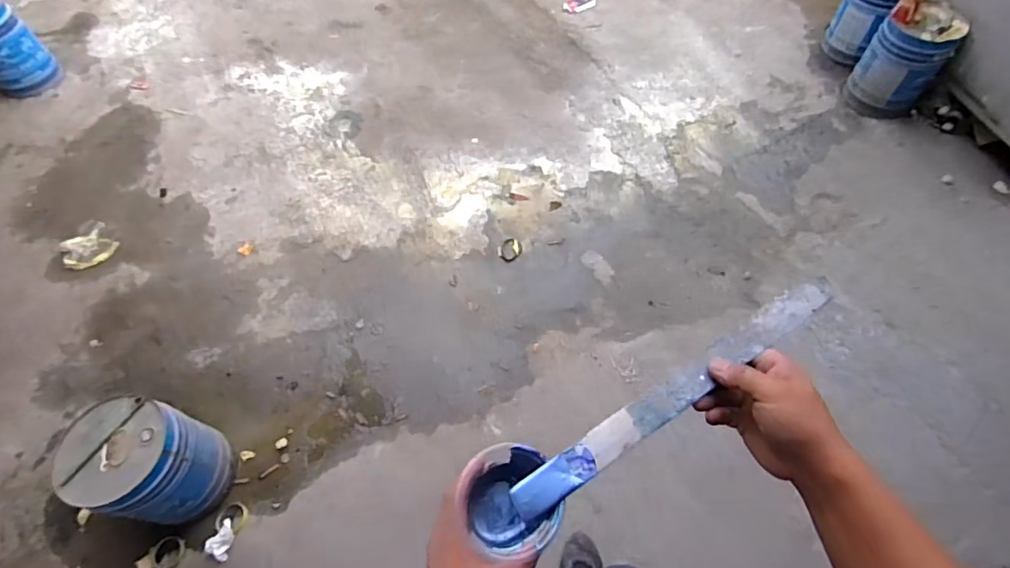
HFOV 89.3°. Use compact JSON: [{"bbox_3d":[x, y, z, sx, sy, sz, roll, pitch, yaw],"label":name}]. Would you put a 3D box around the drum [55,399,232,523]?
[{"bbox_3d":[-0.918,0.474,1.336,0.256,0.345,0.246,-1,60,2],"label":"drum"}]

